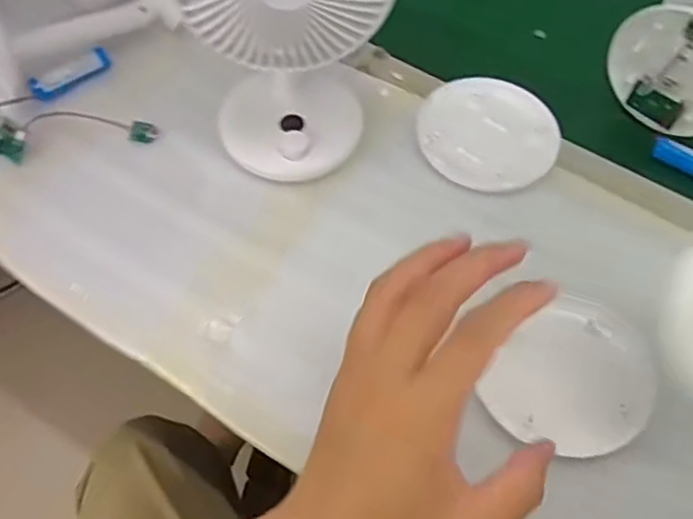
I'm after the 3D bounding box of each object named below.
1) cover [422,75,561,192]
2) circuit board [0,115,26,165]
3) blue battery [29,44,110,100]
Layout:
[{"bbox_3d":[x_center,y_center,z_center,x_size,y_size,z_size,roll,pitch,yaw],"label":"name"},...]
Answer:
[{"bbox_3d":[0.115,-0.104,0.522,0.108,0.008,0.108,0,61,0],"label":"cover"},{"bbox_3d":[-0.260,-0.093,0.491,0.032,0.030,0.005,22,17,-11],"label":"circuit board"},{"bbox_3d":[-0.225,-0.154,0.529,0.018,0.020,0.071,39,68,19],"label":"blue battery"}]

